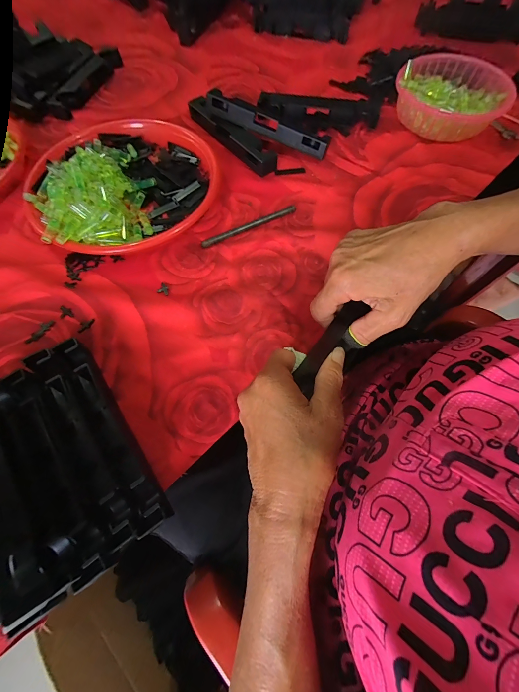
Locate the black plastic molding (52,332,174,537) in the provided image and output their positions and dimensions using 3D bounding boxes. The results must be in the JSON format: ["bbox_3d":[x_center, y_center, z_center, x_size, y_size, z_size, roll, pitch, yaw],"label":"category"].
[{"bbox_3d":[-0.139,0.075,0.260,0.024,0.031,0.194,-34,72,-14],"label":"black plastic molding"}]

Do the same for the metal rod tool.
[{"bbox_3d":[-0.012,-0.161,0.375,0.138,0.007,0.009,-27,70,-11],"label":"metal rod tool"}]

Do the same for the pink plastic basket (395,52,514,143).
[{"bbox_3d":[0.304,-0.397,0.445,0.169,0.055,0.150,25,69,10],"label":"pink plastic basket"}]

